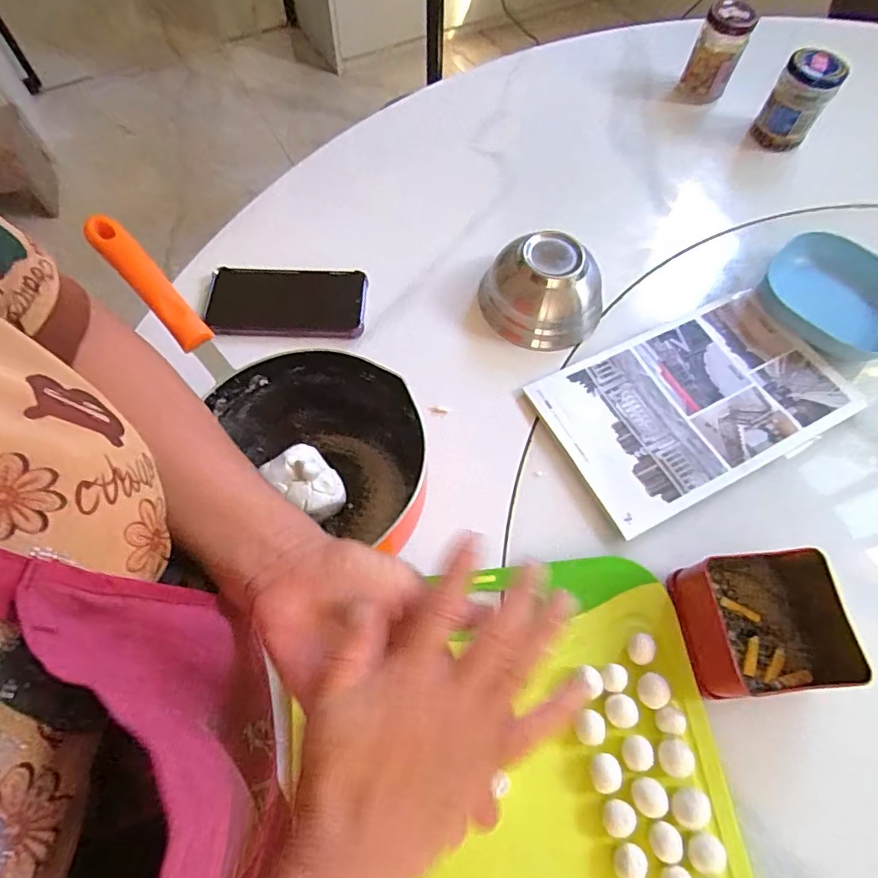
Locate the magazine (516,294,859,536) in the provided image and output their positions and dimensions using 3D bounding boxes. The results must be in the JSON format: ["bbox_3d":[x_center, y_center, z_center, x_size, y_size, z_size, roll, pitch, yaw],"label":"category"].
[{"bbox_3d":[0.239,-0.037,0.496,0.275,0.007,0.161,-23,67,-14],"label":"magazine"}]

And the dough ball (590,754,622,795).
[{"bbox_3d":[0.112,0.227,0.360,0.019,0.014,0.022,9,63,2],"label":"dough ball"}]

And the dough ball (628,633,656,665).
[{"bbox_3d":[0.150,0.157,0.394,0.017,0.013,0.020,24,64,9],"label":"dough ball"}]

